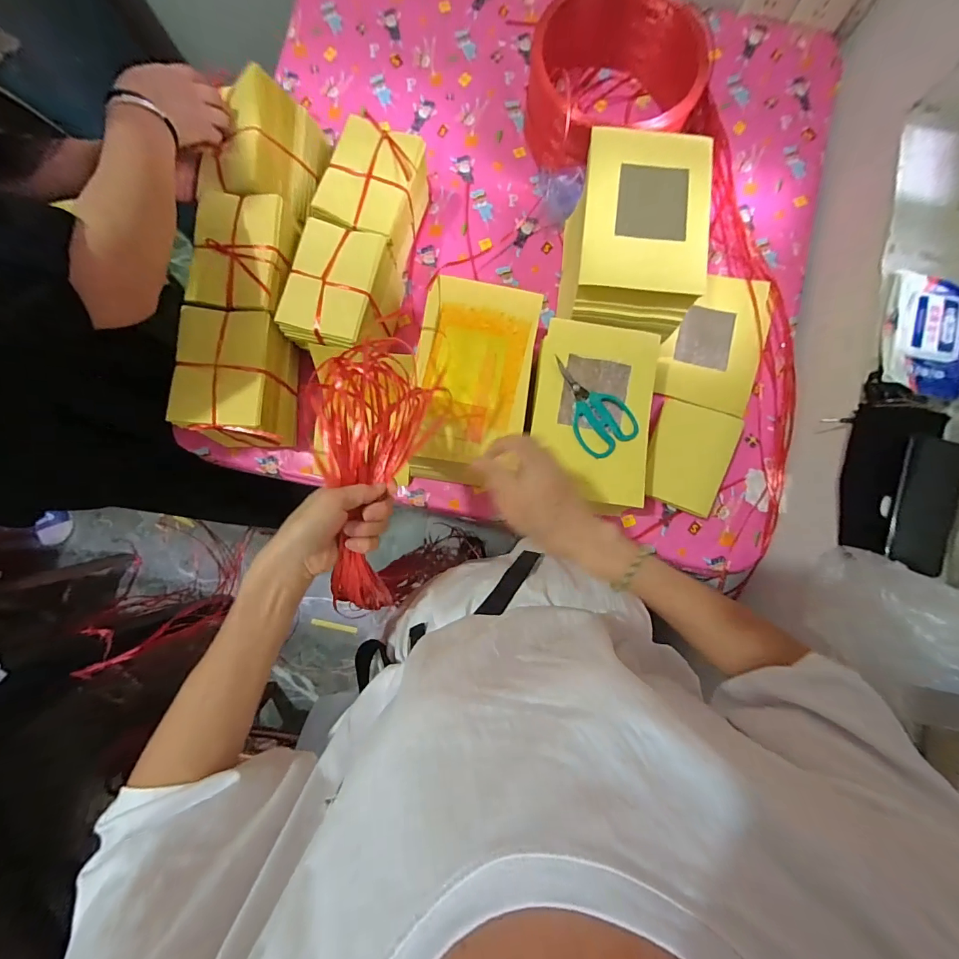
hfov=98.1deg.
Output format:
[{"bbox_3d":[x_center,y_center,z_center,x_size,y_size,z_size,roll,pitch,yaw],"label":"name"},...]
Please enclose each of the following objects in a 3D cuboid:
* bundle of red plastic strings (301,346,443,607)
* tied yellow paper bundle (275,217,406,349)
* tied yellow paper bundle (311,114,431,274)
[{"bbox_3d":[-0.104,0.001,0.421,0.108,0.091,0.259,3,88,-1],"label":"bundle of red plastic strings"},{"bbox_3d":[-0.205,-0.276,0.637,0.128,0.124,0.170,10,84,0],"label":"tied yellow paper bundle"},{"bbox_3d":[-0.160,-0.436,0.661,0.116,0.123,0.164,19,84,1],"label":"tied yellow paper bundle"}]

